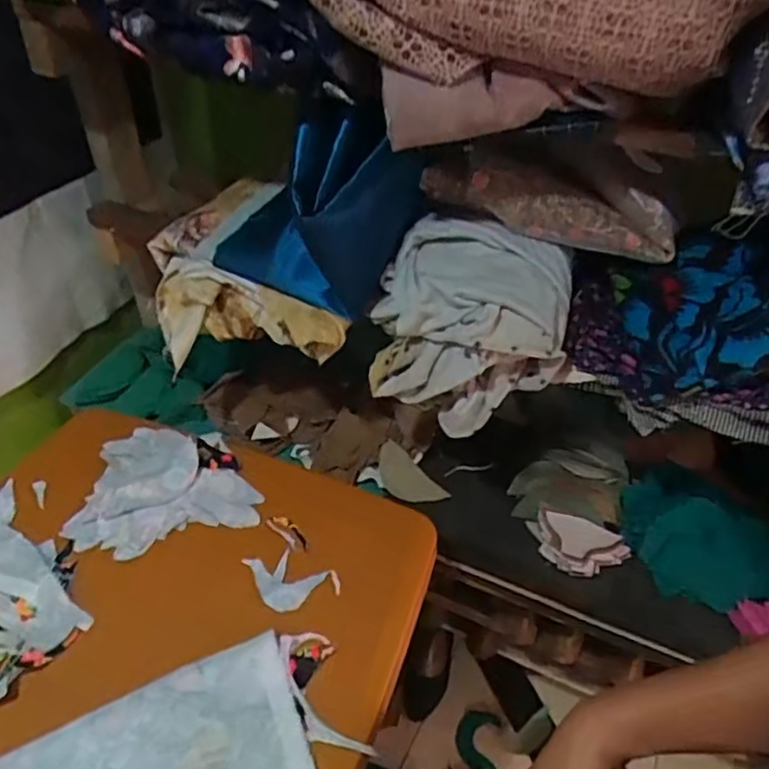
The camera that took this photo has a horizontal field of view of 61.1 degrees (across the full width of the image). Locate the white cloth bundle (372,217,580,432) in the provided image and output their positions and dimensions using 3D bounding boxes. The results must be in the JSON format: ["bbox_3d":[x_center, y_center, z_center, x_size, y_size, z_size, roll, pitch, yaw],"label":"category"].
[{"bbox_3d":[0.085,-0.061,0.657,0.185,0.155,0.135,12,42,10],"label":"white cloth bundle"}]

